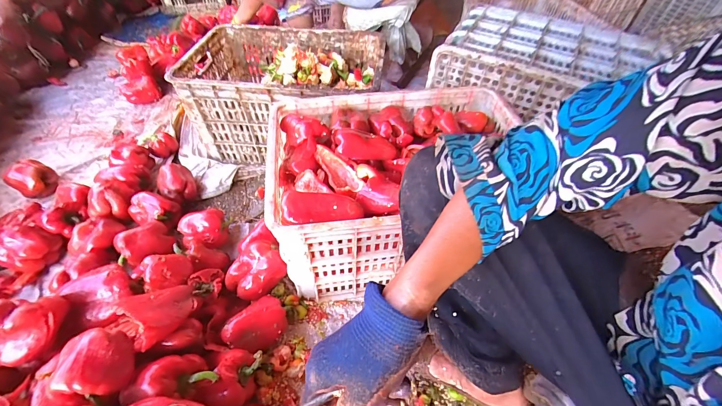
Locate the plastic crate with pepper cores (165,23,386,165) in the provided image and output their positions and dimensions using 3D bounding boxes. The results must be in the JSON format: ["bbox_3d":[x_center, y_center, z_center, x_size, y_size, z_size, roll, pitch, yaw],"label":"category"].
[{"bbox_3d":[-0.212,-0.323,0.952,0.518,0.277,0.375,1,50,-2],"label":"plastic crate with pepper cores"}]

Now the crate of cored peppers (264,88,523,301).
[{"bbox_3d":[0.075,-0.034,0.685,0.493,0.260,0.358,-5,51,-6],"label":"crate of cored peppers"}]

